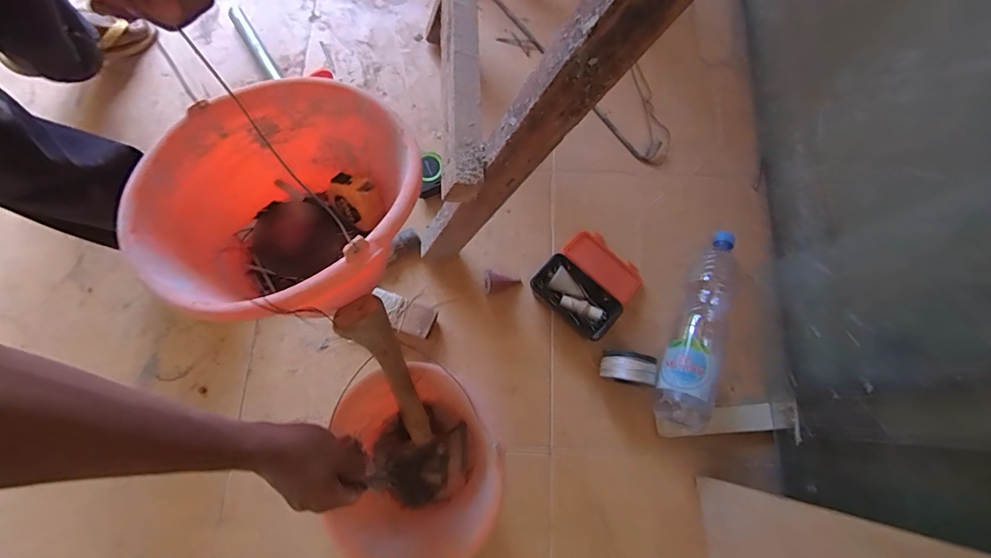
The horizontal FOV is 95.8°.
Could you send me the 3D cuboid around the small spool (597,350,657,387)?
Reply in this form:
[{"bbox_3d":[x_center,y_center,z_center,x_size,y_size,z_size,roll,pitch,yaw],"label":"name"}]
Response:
[{"bbox_3d":[0.208,0.142,0.723,0.083,0.072,0.052,10,74,2],"label":"small spool"}]

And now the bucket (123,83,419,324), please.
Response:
[{"bbox_3d":[-0.199,-0.065,0.468,0.213,0.167,0.239,22,75,5],"label":"bucket"}]

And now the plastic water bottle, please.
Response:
[{"bbox_3d":[0.346,0.077,0.732,0.106,0.099,0.346,25,75,6],"label":"plastic water bottle"}]

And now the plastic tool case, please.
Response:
[{"bbox_3d":[0.164,0.003,0.776,0.148,0.051,0.167,43,78,10],"label":"plastic tool case"}]

